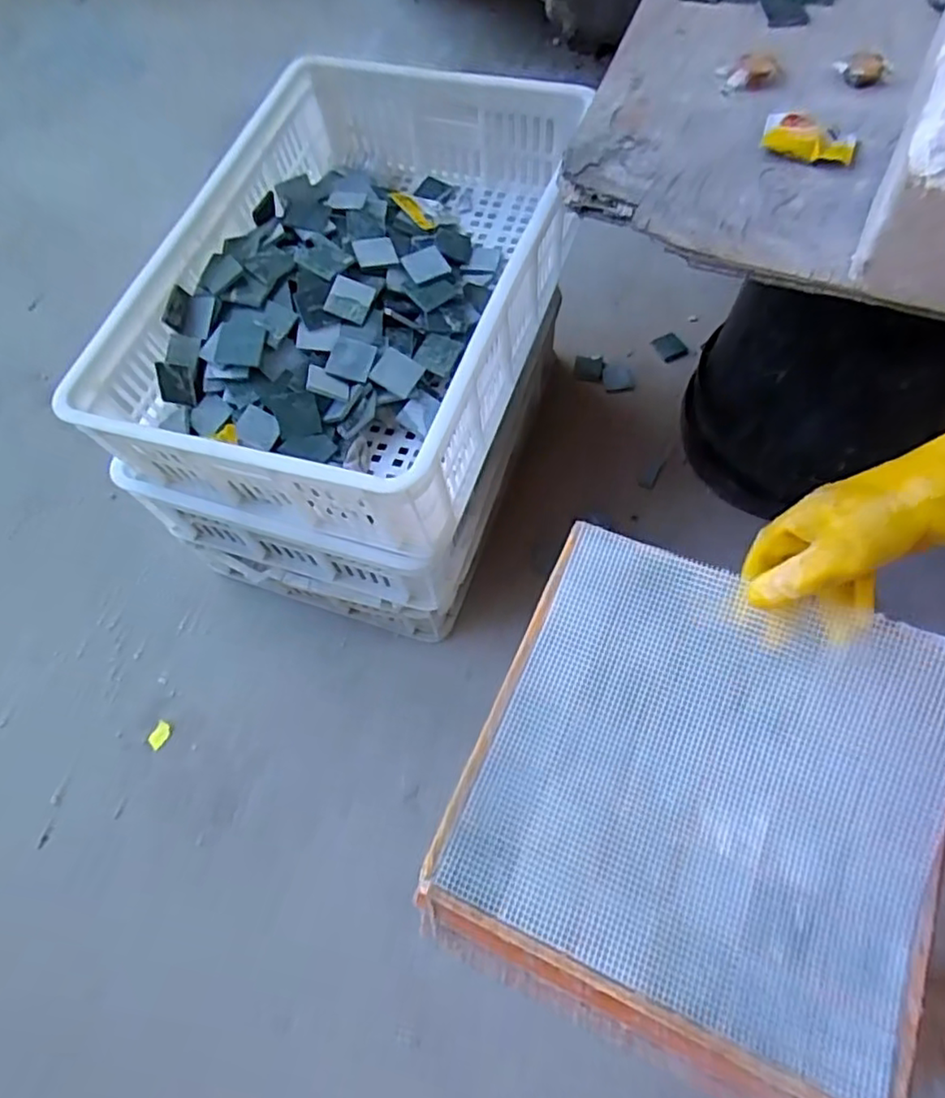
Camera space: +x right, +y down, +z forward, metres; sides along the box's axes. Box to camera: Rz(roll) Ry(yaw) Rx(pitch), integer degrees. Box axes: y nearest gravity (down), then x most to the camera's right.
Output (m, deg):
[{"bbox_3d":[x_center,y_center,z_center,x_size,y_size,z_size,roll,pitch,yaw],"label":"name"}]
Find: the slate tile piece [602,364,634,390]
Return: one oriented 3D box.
[{"bbox_3d":[0.254,-0.301,1.126,0.052,0.004,0.054,-6,64,0],"label":"slate tile piece"}]

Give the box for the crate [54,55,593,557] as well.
[{"bbox_3d":[-0.130,-0.317,0.761,0.405,0.145,0.612,15,66,10],"label":"crate"}]

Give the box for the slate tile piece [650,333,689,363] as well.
[{"bbox_3d":[0.364,-0.376,1.190,0.054,0.007,0.064,-26,66,-10],"label":"slate tile piece"}]

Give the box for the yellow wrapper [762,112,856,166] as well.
[{"bbox_3d":[0.338,-0.415,0.644,0.092,0.013,0.067,28,69,15],"label":"yellow wrapper"}]

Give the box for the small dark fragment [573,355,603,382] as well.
[{"bbox_3d":[0.209,-0.326,1.160,0.050,0.008,0.059,7,65,6],"label":"small dark fragment"}]

